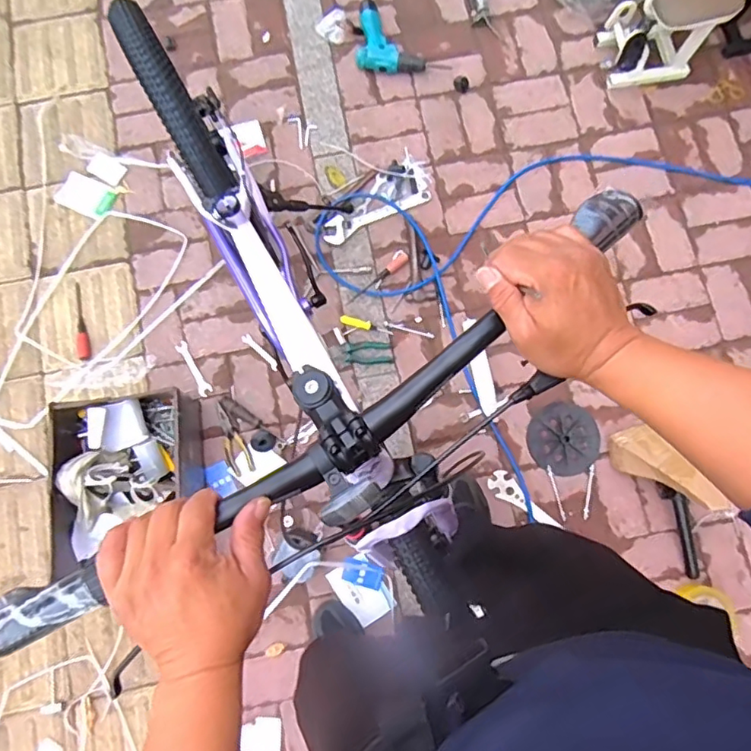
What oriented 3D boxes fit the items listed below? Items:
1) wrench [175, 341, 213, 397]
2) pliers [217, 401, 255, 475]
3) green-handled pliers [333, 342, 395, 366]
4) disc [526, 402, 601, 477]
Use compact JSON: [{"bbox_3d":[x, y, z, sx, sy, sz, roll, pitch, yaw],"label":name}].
[{"bbox_3d":[-0.441,-0.018,1.382,0.032,0.009,0.151,-30,80,-4],"label":"wrench"},{"bbox_3d":[-0.338,0.148,1.339,0.055,0.017,0.177,-25,80,-4],"label":"pliers"},{"bbox_3d":[-0.029,-0.053,1.378,0.137,0.008,0.057,-1,79,1],"label":"green-handled pliers"},{"bbox_3d":[0.437,0.147,1.323,0.155,0.017,0.162,0,80,1],"label":"disc"}]

